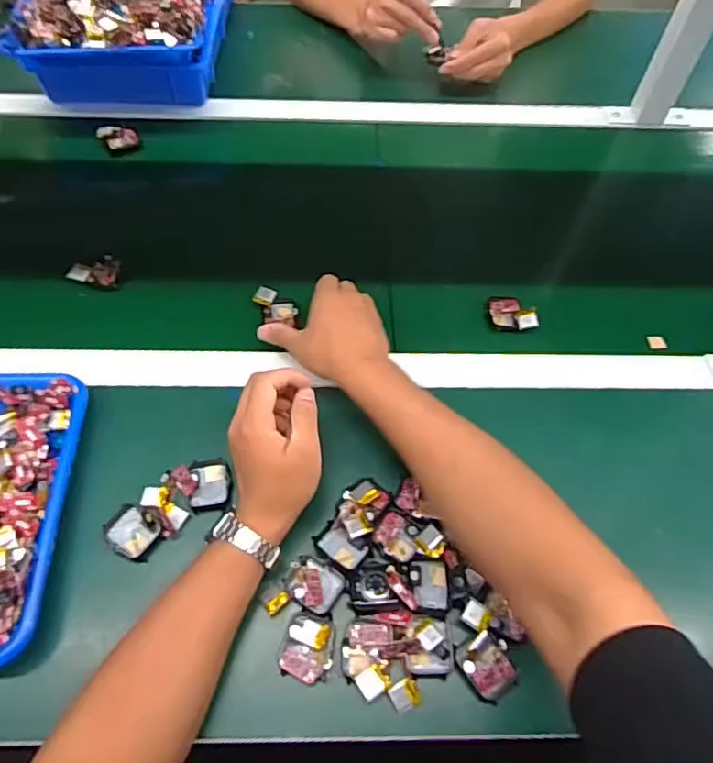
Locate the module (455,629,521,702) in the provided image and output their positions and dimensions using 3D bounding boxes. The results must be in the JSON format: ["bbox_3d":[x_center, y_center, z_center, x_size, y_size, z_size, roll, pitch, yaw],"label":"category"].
[{"bbox_3d":[0.101,0.216,0.431,0.038,0.014,0.043,-27,63,-17],"label":"module"}]

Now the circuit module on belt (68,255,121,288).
[{"bbox_3d":[-0.290,-0.124,0.630,0.051,0.012,0.038,1,59,-1],"label":"circuit module on belt"}]

